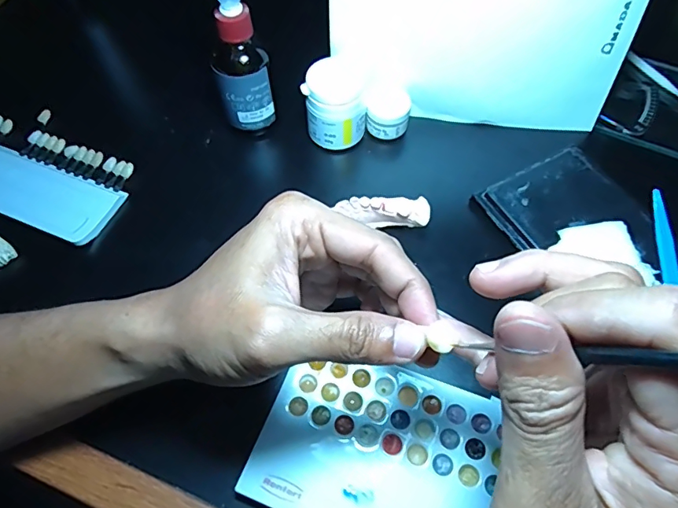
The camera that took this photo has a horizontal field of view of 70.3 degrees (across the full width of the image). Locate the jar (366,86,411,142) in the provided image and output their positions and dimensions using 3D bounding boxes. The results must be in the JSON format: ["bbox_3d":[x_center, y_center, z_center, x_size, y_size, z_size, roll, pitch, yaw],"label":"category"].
[{"bbox_3d":[0.039,-0.109,0.372,0.032,0.025,0.031,0,60,0],"label":"jar"}]

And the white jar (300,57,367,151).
[{"bbox_3d":[-0.004,-0.112,0.358,0.042,0.052,0.043,0,60,0],"label":"white jar"}]

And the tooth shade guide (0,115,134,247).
[{"bbox_3d":[-0.230,-0.059,0.359,0.149,0.011,0.073,21,63,12],"label":"tooth shade guide"}]

